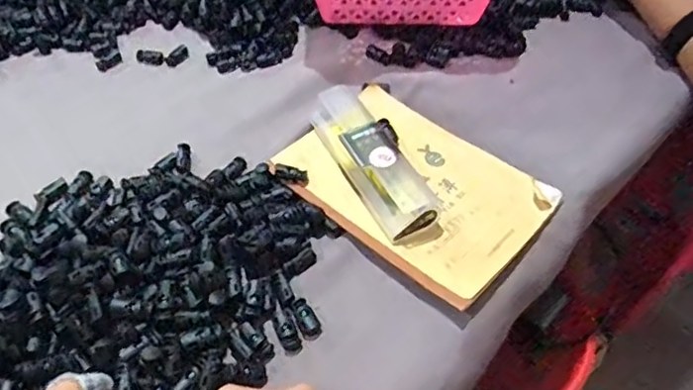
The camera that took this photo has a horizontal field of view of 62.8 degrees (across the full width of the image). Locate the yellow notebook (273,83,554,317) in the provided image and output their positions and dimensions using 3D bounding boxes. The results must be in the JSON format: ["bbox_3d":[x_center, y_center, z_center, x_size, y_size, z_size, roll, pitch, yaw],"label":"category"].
[{"bbox_3d":[0.056,-0.015,0.476,0.206,0.019,0.152,36,59,25],"label":"yellow notebook"}]

